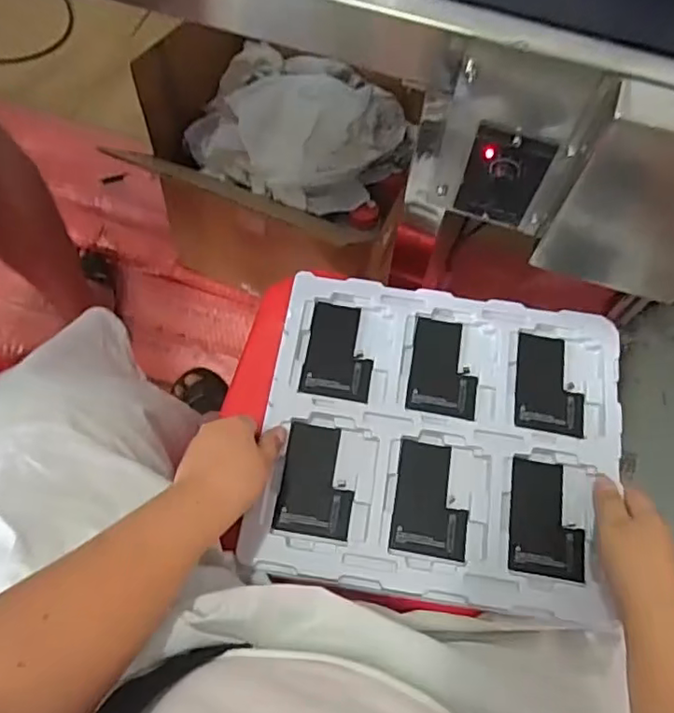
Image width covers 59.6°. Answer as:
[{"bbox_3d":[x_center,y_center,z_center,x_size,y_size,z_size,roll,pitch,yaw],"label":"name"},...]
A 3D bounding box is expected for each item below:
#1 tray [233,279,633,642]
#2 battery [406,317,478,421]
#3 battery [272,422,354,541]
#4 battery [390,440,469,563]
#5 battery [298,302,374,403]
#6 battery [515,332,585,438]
[{"bbox_3d":[0.094,0.069,0.529,0.309,0.015,0.275,9,67,1],"label":"tray"},{"bbox_3d":[0.102,0.011,0.559,0.063,0.006,0.096,10,67,2],"label":"battery"},{"bbox_3d":[-0.016,0.108,0.515,0.064,0.005,0.093,9,67,1],"label":"battery"},{"bbox_3d":[0.082,0.124,0.514,0.063,0.006,0.095,9,67,1],"label":"battery"},{"bbox_3d":[0.003,-0.005,0.563,0.064,0.004,0.095,9,67,1],"label":"battery"},{"bbox_3d":[0.200,0.026,0.555,0.063,0.007,0.097,9,67,2],"label":"battery"}]

